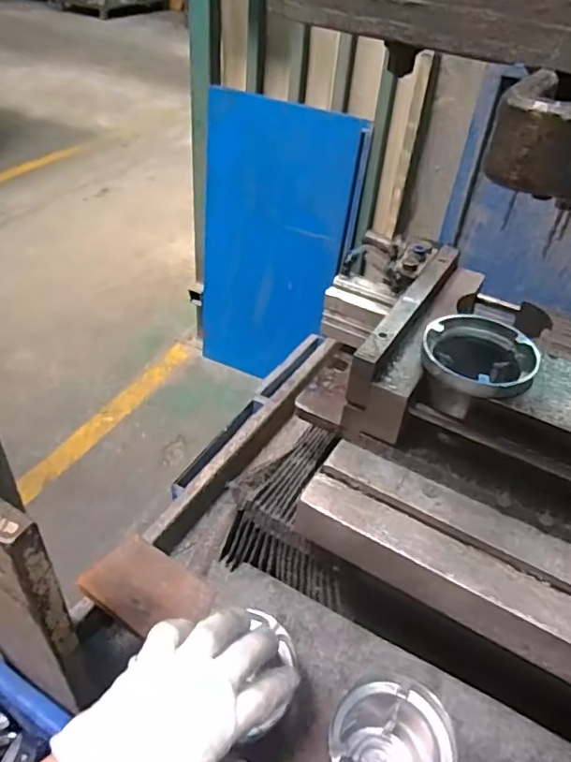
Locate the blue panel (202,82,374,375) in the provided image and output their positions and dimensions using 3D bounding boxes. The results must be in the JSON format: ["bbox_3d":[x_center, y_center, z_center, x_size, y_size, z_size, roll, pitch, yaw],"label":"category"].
[{"bbox_3d":[-0.036,-0.361,1.622,0.429,0.801,0.037,19,35,13],"label":"blue panel"}]

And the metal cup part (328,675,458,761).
[{"bbox_3d":[0.078,0.291,0.436,0.089,0.077,0.088,3,41,-3],"label":"metal cup part"}]

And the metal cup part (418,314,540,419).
[{"bbox_3d":[0.165,-0.012,0.490,0.091,0.053,0.091,24,44,19],"label":"metal cup part"}]

